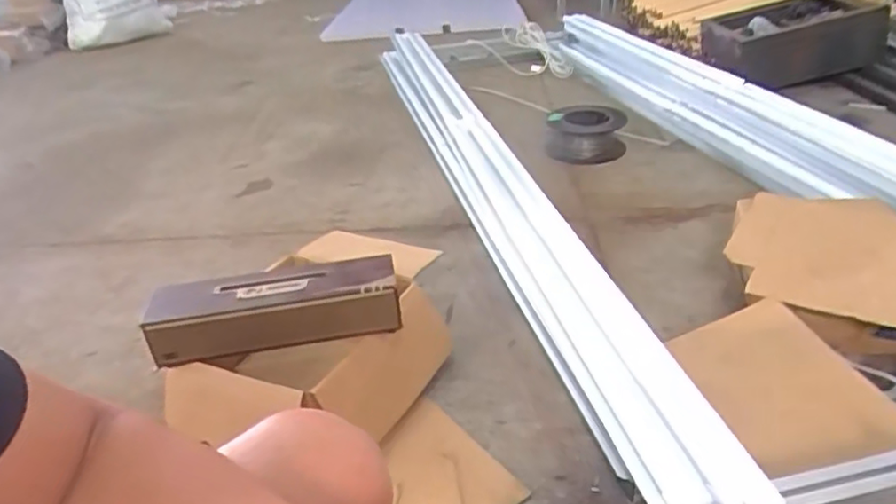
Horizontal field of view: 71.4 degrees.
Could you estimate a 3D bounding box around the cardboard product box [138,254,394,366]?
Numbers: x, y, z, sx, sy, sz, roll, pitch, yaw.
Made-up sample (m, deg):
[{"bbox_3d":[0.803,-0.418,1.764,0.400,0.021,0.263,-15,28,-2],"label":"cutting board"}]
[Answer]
[{"bbox_3d":[-0.275,0.090,0.982,0.392,0.081,0.104,-8,30,-6],"label":"cardboard product box"}]

